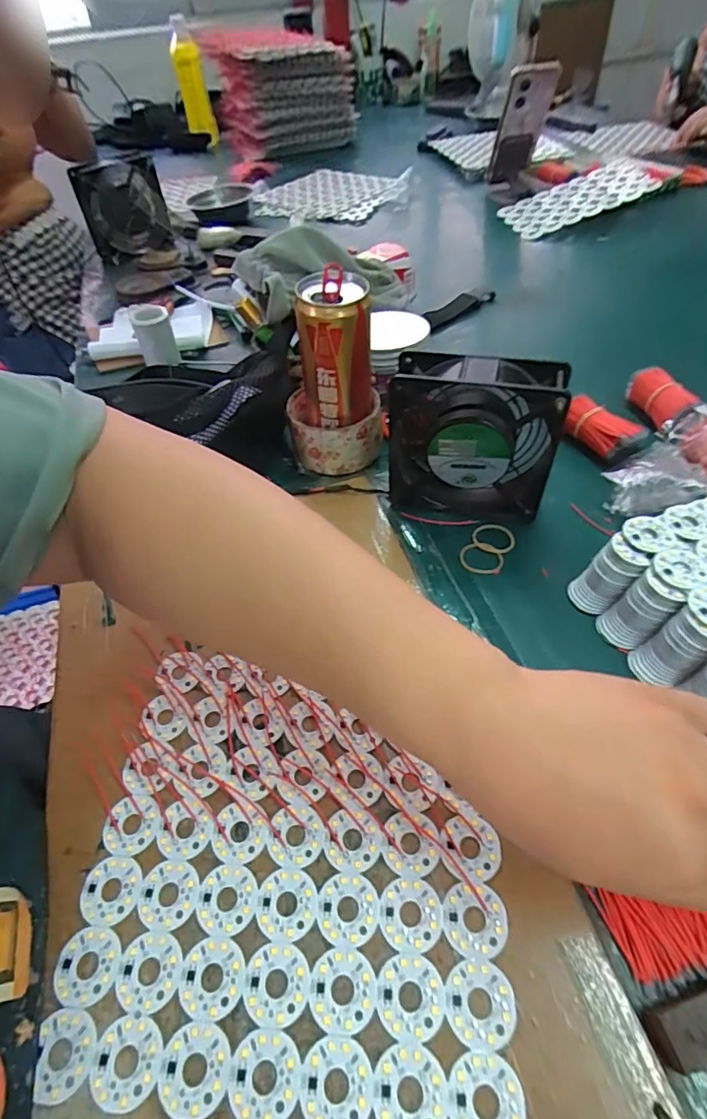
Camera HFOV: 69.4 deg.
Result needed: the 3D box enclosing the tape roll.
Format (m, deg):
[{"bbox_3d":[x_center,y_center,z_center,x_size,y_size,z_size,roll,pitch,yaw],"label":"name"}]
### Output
[{"bbox_3d":[-0.016,-0.116,0.465,0.079,0.049,0.079,-2,50,3],"label":"tape roll"}]

